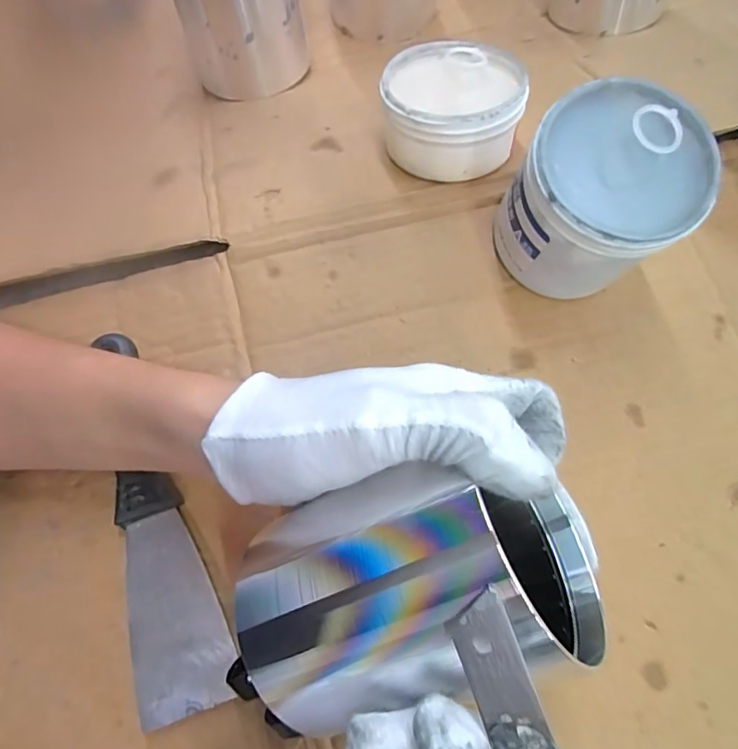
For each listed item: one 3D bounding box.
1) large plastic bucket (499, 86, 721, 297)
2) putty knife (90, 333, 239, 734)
[{"bbox_3d":[0.116,-0.087,0.274,0.081,0.087,0.079,0,74,-1],"label":"large plastic bucket"},{"bbox_3d":[-0.104,0.068,0.261,0.043,0.014,0.186,-14,74,-5],"label":"putty knife"}]

